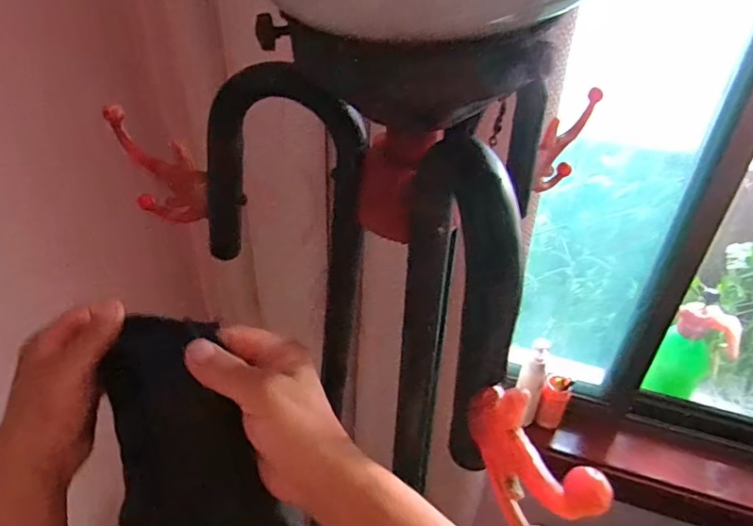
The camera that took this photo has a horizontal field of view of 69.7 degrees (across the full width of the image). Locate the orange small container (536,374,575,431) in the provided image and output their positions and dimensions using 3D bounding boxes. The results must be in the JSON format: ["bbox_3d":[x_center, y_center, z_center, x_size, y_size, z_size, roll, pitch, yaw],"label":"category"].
[{"bbox_3d":[0.340,0.266,1.037,0.050,0.116,0.060,19,41,20],"label":"orange small container"}]

